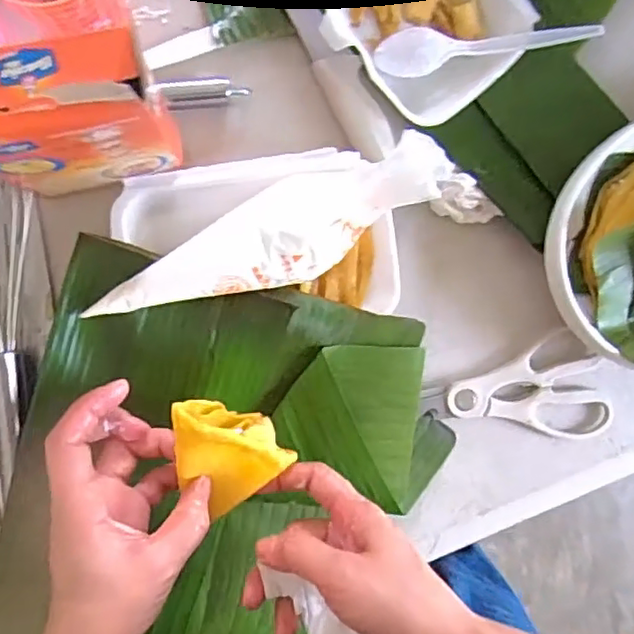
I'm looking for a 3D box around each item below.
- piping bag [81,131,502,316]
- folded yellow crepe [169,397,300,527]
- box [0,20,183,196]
[{"bbox_3d":[-0.015,-0.052,0.392,0.262,0.054,0.073,-18,94,-5],"label":"piping bag"},{"bbox_3d":[-0.057,0.078,0.370,0.058,0.037,0.070,-41,98,-3],"label":"folded yellow crepe"},{"bbox_3d":[-0.127,-0.098,0.322,0.099,0.158,0.047,-14,94,-5],"label":"box"}]

